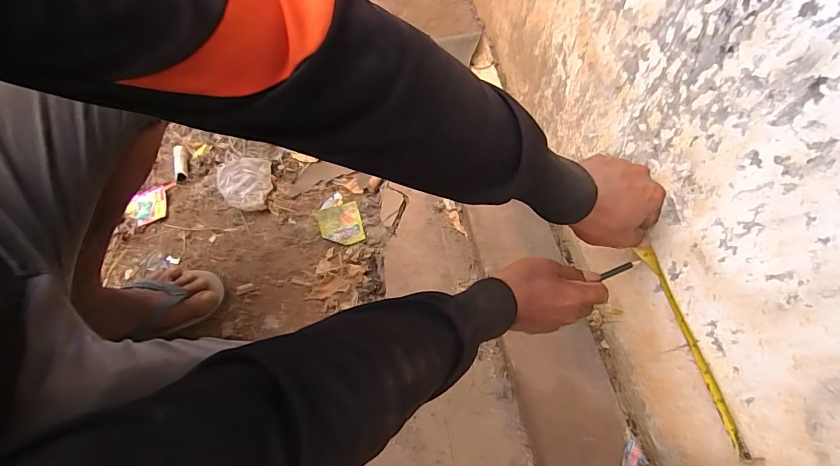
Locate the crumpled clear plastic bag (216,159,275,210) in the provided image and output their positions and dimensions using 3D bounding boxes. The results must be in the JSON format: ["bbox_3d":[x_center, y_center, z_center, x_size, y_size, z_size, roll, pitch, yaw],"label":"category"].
[{"bbox_3d":[-0.336,-0.093,0.785,0.109,0.022,0.097,3,65,0],"label":"crumpled clear plastic bag"}]

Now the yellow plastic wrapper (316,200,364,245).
[{"bbox_3d":[-0.143,-0.013,0.753,0.074,0.008,0.078,-14,66,-8],"label":"yellow plastic wrapper"}]

